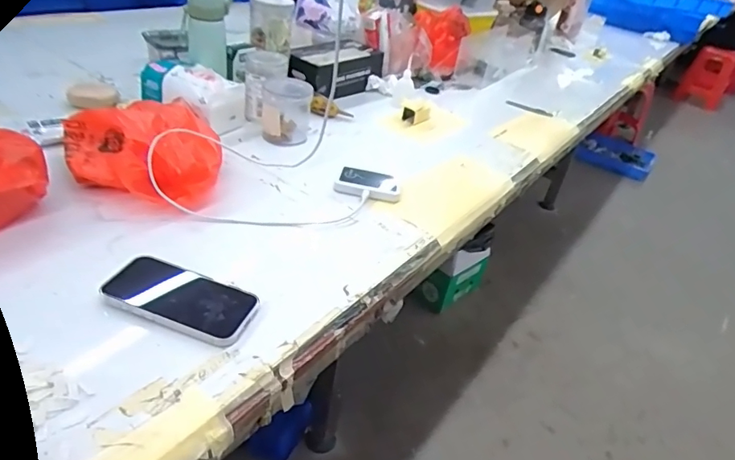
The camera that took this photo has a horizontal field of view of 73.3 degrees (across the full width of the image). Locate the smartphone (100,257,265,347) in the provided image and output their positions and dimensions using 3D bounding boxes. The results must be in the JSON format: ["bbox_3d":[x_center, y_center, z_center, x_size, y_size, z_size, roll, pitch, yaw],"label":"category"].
[{"bbox_3d":[-0.192,0.068,0.511,0.151,0.012,0.072,17,35,9],"label":"smartphone"}]

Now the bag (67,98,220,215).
[{"bbox_3d":[-0.301,-0.109,0.676,0.186,0.081,0.204,-10,40,-28],"label":"bag"}]

